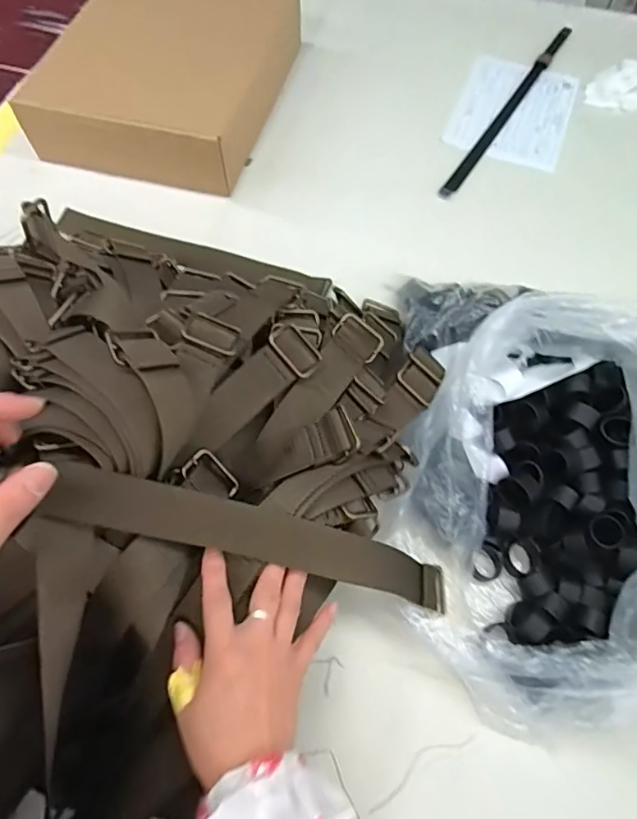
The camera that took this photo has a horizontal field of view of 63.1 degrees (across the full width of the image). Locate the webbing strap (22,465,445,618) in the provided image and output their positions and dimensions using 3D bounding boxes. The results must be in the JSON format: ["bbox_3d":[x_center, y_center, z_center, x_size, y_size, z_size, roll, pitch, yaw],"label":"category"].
[{"bbox_3d":[-0.028,0.098,0.375,0.307,0.041,0.036,20,64,-18],"label":"webbing strap"}]

